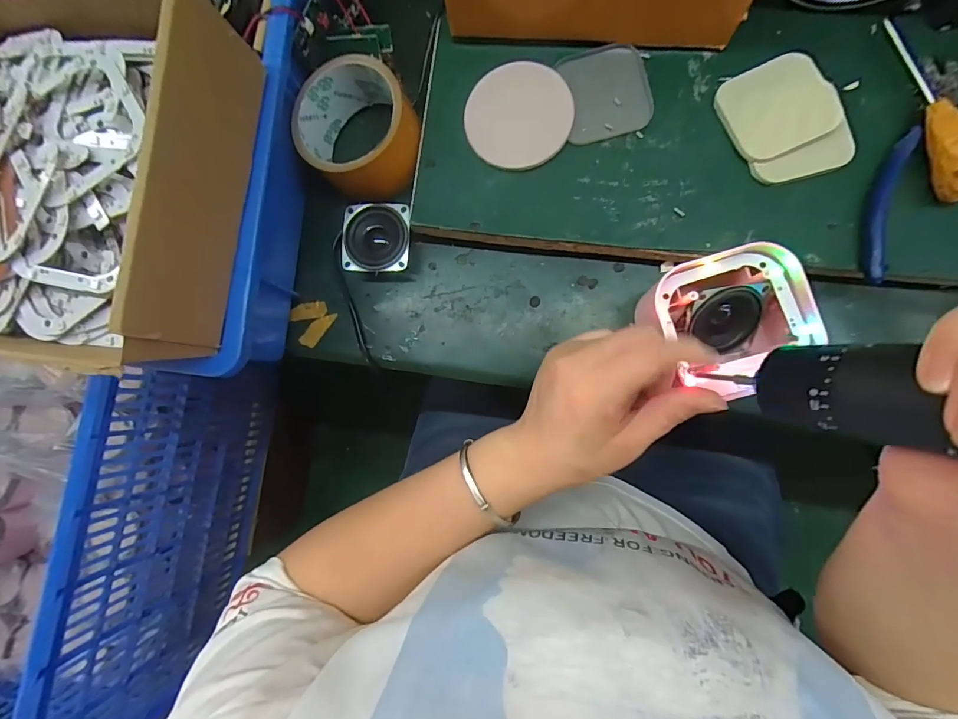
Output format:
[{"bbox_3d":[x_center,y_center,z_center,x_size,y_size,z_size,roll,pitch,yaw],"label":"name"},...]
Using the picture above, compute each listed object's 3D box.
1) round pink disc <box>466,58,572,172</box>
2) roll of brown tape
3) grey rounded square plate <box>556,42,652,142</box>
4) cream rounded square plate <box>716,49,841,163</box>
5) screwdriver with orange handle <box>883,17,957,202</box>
[{"bbox_3d":[0.029,-0.179,0.315,0.076,0.007,0.077,0,85,6],"label":"round pink disc"},{"bbox_3d":[-0.090,-0.172,0.329,0.086,0.051,0.099,-44,82,1],"label":"roll of brown tape"},{"bbox_3d":[0.092,-0.193,0.309,0.059,0.007,0.064,-9,84,5],"label":"grey rounded square plate"},{"bbox_3d":[0.204,-0.173,0.294,0.066,0.009,0.063,-24,83,4],"label":"cream rounded square plate"},{"bbox_3d":[0.298,-0.165,0.279,0.018,0.025,0.127,-15,84,5],"label":"screwdriver with orange handle"}]

